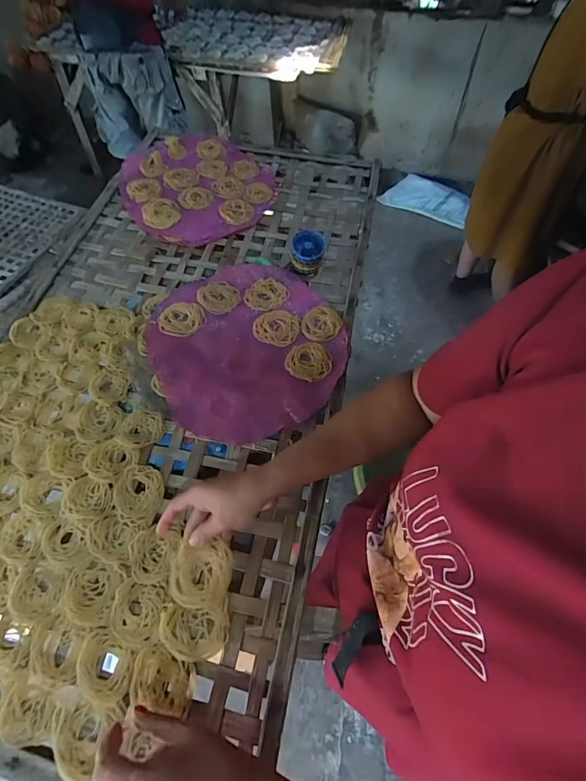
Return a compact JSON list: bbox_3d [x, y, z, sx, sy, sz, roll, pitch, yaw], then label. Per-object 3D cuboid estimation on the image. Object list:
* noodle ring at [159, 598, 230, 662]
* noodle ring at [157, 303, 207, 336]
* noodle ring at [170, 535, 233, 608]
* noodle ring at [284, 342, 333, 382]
[{"bbox_3d":[-0.113,0.276,0.443,0.076,0.013,0.055,-3,60,-1],"label":"noodle ring"},{"bbox_3d":[-0.194,-0.125,0.671,0.079,0.009,0.062,-11,61,-6],"label":"noodle ring"},{"bbox_3d":[-0.111,0.219,0.463,0.068,0.029,0.072,0,60,0],"label":"noodle ring"},{"bbox_3d":[0.025,-0.047,0.629,0.073,0.009,0.070,0,60,0],"label":"noodle ring"}]

